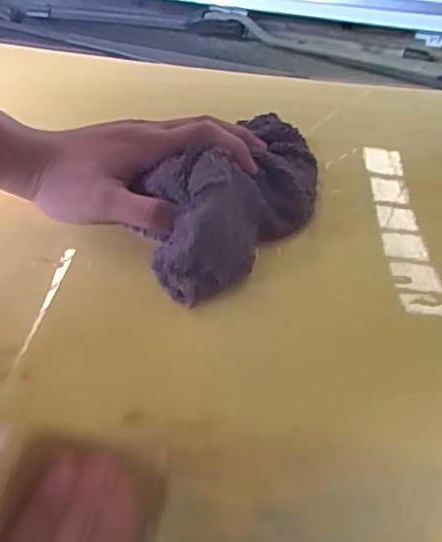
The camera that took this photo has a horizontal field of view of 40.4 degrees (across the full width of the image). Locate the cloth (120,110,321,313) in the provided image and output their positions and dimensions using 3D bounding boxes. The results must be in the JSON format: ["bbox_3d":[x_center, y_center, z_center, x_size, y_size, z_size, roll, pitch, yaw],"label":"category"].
[{"bbox_3d":[0.012,-0.058,0.425,0.091,0.059,0.167,33,53,29],"label":"cloth"}]

